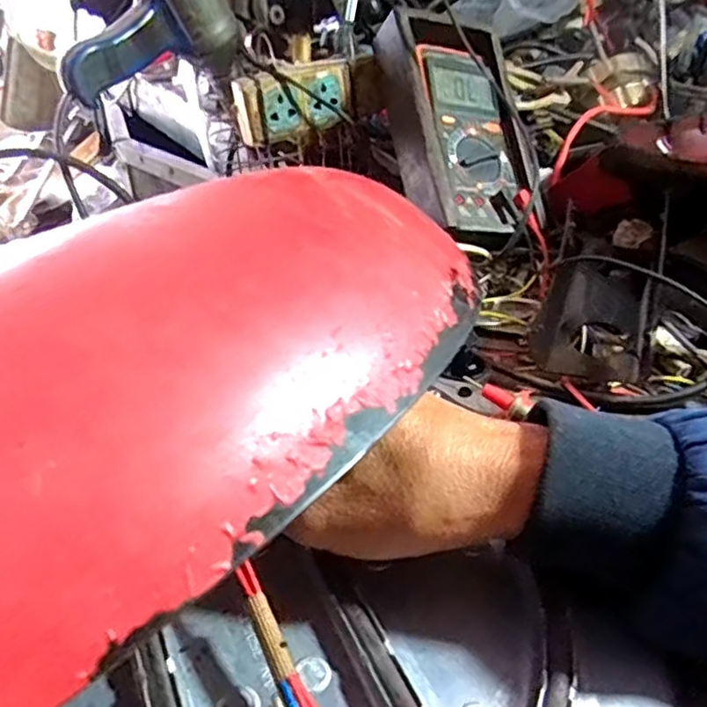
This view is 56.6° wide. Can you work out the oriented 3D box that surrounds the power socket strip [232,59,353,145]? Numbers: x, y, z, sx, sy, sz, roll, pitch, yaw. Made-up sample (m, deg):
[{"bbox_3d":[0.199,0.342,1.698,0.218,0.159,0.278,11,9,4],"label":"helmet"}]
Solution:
[{"bbox_3d":[-0.050,-0.219,0.570,0.101,0.057,0.030,-10,35,-11],"label":"power socket strip"}]

